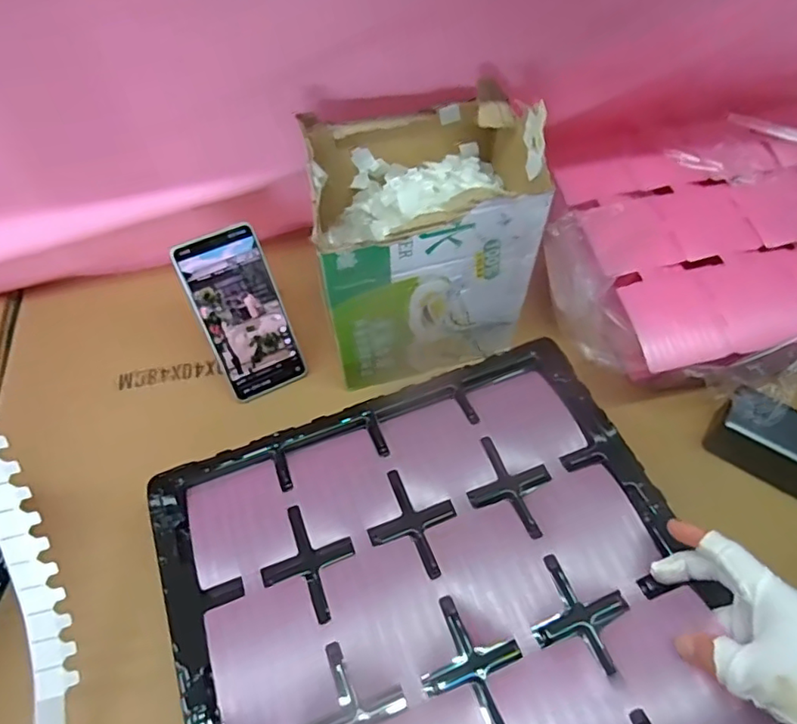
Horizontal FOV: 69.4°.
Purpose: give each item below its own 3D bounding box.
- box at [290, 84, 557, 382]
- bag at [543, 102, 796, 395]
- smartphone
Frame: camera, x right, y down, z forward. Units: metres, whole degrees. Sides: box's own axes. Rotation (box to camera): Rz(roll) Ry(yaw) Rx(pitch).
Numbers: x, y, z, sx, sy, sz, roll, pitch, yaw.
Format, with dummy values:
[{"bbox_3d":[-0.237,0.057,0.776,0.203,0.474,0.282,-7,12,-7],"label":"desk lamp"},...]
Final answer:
[{"bbox_3d":[0.018,-0.112,0.541,0.188,0.212,0.147,-13,57,-9],"label":"box"},{"bbox_3d":[0.366,-0.121,0.606,0.417,0.089,0.313,-16,58,-10],"label":"bag"},{"bbox_3d":[-0.150,-0.044,0.561,0.078,0.168,0.009,-25,27,-14],"label":"smartphone"}]

